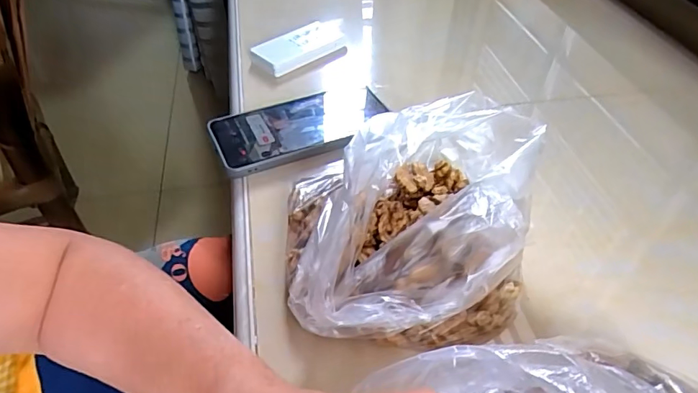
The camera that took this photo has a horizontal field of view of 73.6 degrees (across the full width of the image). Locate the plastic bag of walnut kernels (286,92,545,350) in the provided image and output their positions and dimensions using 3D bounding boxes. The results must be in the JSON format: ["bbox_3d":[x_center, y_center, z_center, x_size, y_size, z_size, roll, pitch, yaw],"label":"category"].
[{"bbox_3d":[0.036,0.018,0.303,0.162,0.093,0.158,5,46,5],"label":"plastic bag of walnut kernels"}]

